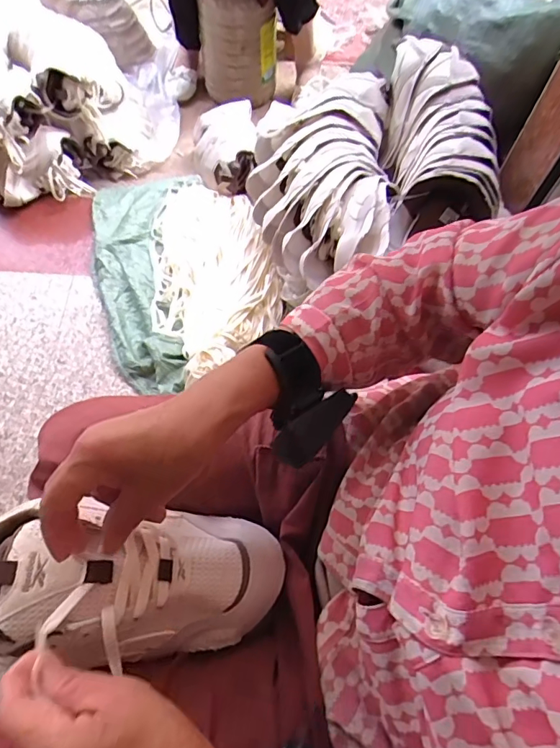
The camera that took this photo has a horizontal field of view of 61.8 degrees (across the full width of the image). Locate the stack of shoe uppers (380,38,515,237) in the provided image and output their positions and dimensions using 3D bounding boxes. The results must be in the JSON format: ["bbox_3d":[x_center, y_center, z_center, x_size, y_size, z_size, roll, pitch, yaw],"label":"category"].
[{"bbox_3d":[0.278,-0.426,0.827,0.183,0.121,0.341,-8,67,-3],"label":"stack of shoe uppers"}]

